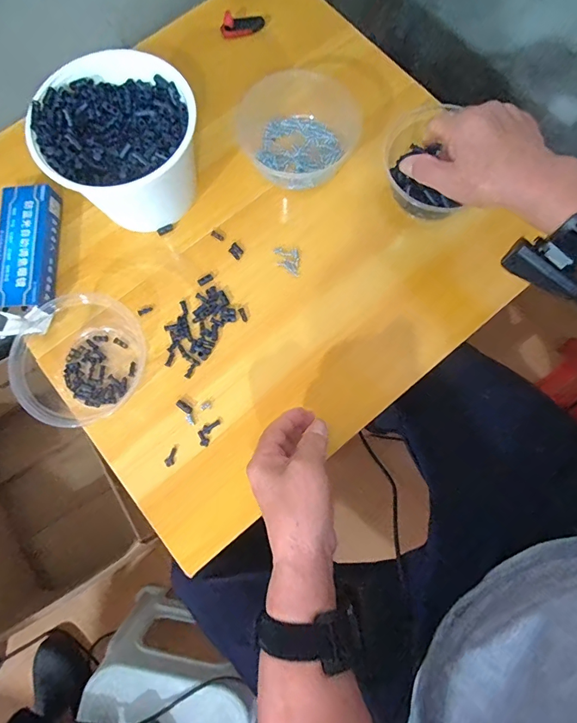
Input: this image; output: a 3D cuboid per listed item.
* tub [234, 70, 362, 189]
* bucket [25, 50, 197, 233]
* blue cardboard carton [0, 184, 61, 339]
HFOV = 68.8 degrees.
[{"bbox_3d":[0.009,-0.284,0.503,0.134,0.046,0.134,0,76,0],"label":"tub"},{"bbox_3d":[-0.180,-0.240,0.465,0.157,0.099,0.135,-25,77,-6],"label":"bucket"},{"bbox_3d":[-0.301,-0.115,0.486,0.057,0.033,0.174,-2,76,0],"label":"blue cardboard carton"}]

